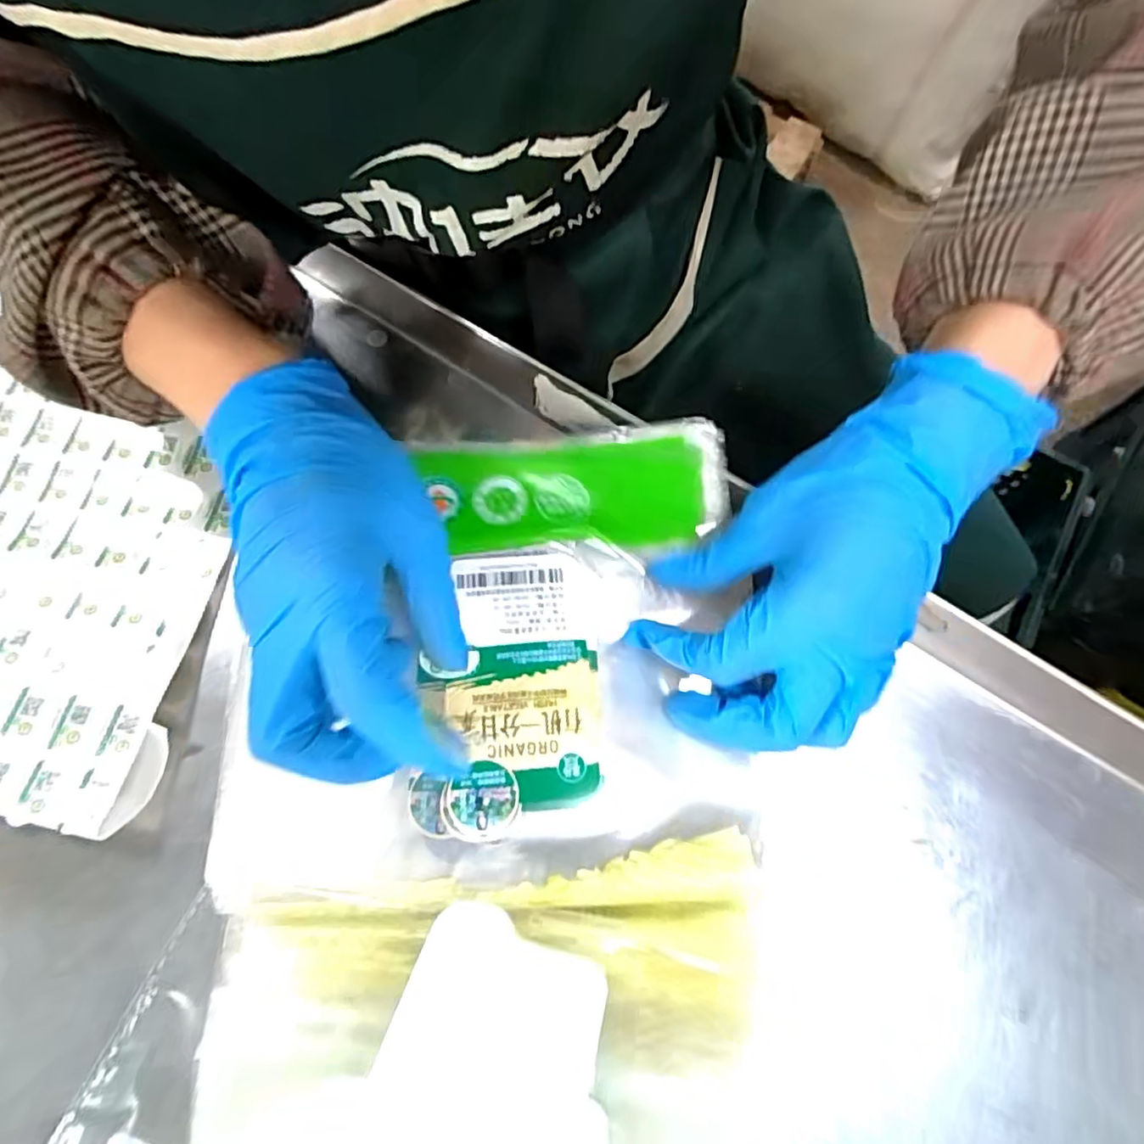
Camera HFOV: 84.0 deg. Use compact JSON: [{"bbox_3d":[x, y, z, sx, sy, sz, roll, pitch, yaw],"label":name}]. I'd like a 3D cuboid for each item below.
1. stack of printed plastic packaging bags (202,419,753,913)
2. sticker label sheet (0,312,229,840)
[{"bbox_3d":[-0.032,0.029,0.264,0.201,0.026,0.196,1,72,-2],"label":"stack of printed plastic packaging bags"},{"bbox_3d":[-0.266,-0.017,0.293,0.232,0.011,0.214,17,66,4],"label":"sticker label sheet"}]

